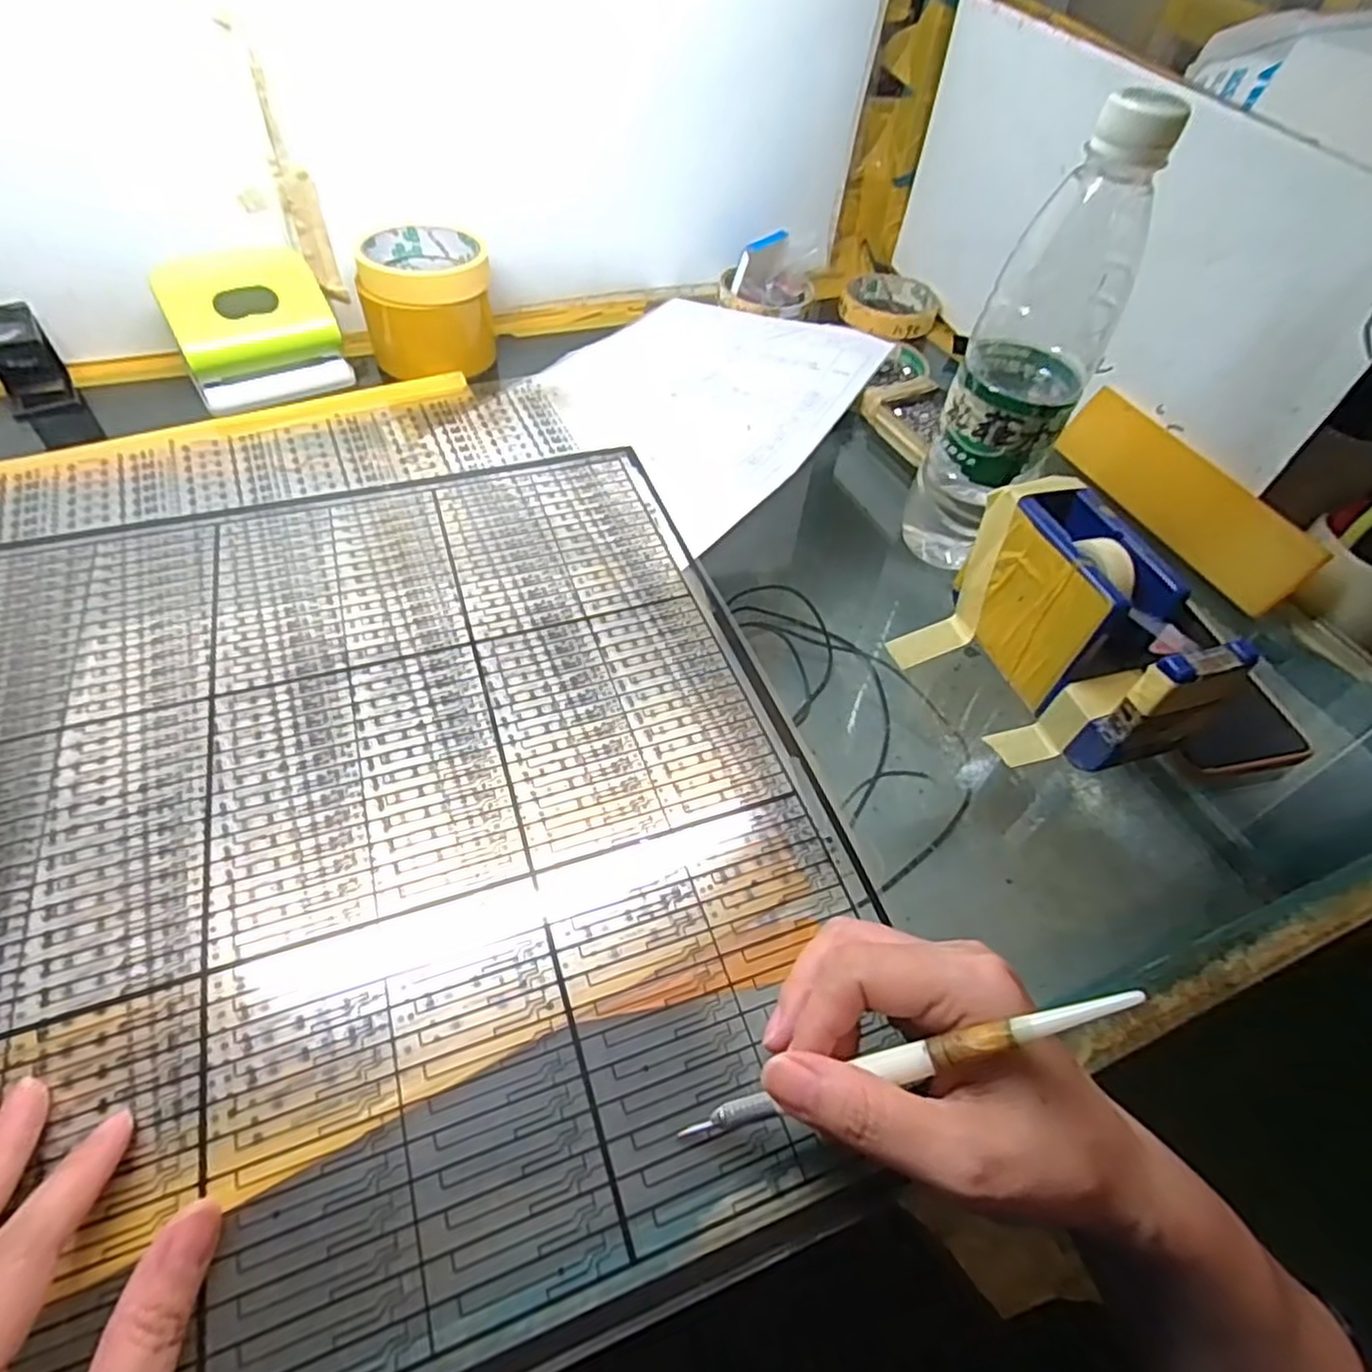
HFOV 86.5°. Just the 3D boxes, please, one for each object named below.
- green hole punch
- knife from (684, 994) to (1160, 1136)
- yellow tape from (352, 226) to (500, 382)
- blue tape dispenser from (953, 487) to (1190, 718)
[{"bbox_3d":[-0.296,-0.246,0.499,0.099,0.071,0.058,-28,58,-23],"label":"green hole punch"},{"bbox_3d":[0.062,0.119,0.225,0.152,0.008,0.008,-28,49,22],"label":"knife"},{"bbox_3d":[-0.194,-0.290,0.547,0.090,0.069,0.090,-11,53,-12],"label":"yellow tape"},{"bbox_3d":[0.189,-0.047,0.374,0.048,0.076,0.095,-14,54,-15],"label":"blue tape dispenser"}]

